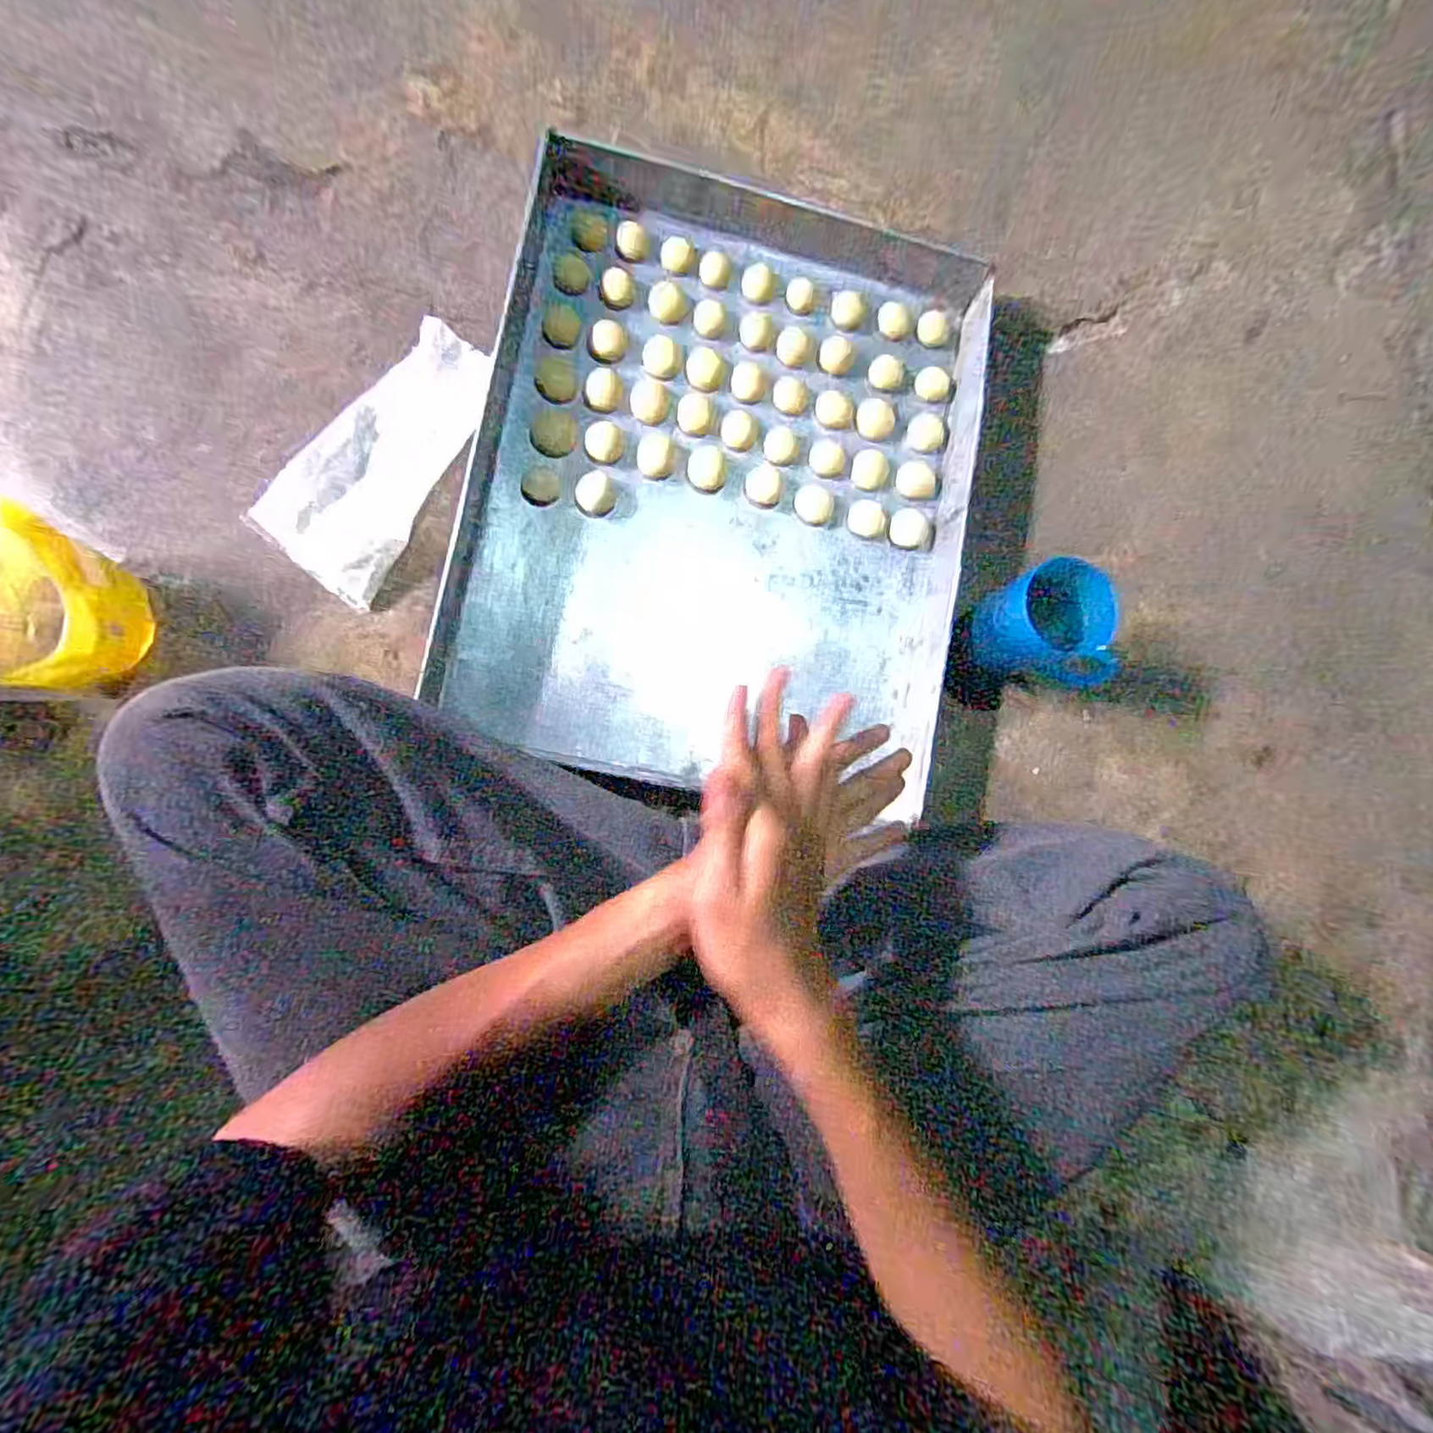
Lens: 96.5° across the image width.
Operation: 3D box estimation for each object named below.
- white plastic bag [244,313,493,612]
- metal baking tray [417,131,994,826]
[{"bbox_3d":[-0.272,-0.219,0.529,0.100,0.024,0.236,31,82,-6],"label":"white plastic bag"},{"bbox_3d":[0.015,-0.212,0.570,0.430,0.041,0.544,12,84,-8],"label":"metal baking tray"}]

